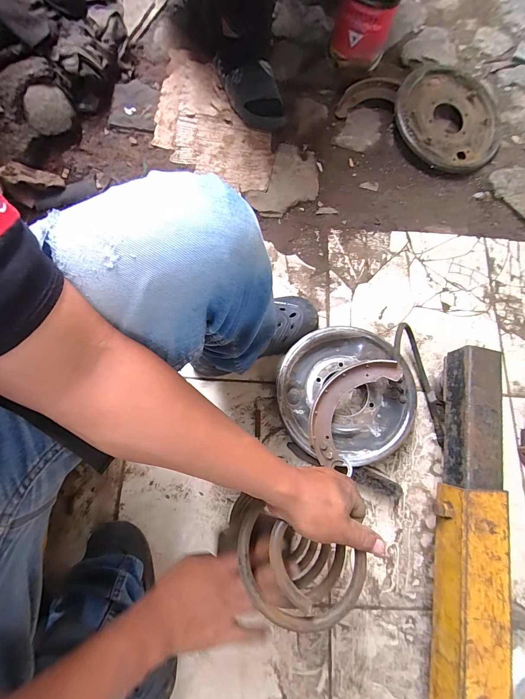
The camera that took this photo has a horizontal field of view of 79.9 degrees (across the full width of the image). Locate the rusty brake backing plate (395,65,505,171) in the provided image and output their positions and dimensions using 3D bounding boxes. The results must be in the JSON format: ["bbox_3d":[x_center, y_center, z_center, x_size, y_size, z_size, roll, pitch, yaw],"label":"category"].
[{"bbox_3d":[0.494,-0.610,0.830,0.286,0.044,0.261,0,91,-6],"label":"rusty brake backing plate"}]

